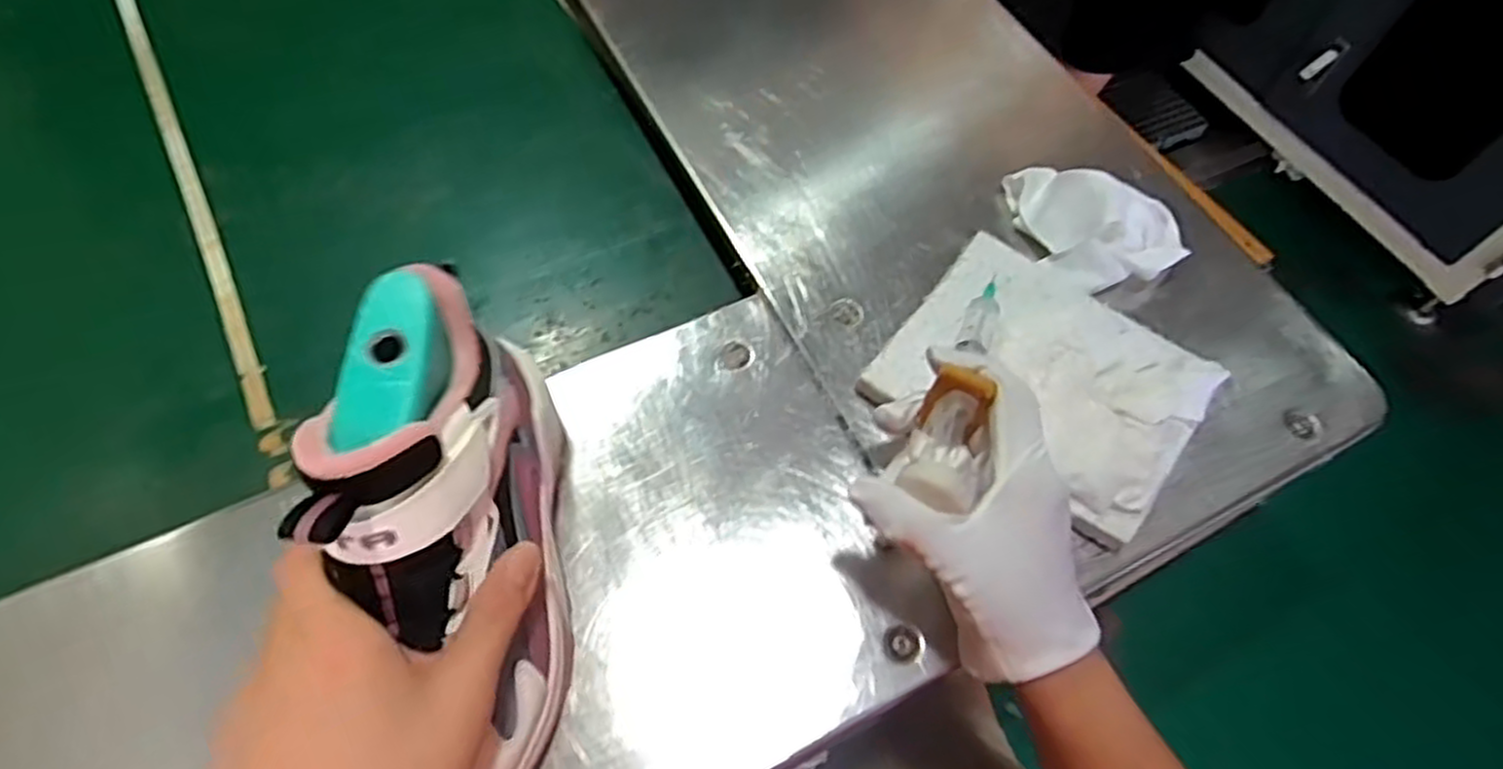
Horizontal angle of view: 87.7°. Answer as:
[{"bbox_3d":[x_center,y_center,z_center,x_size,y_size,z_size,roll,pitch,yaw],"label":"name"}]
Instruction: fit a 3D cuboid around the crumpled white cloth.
[{"bbox_3d":[0.216,-0.106,0.488,0.083,0.055,0.089,-8,62,-6],"label":"crumpled white cloth"}]

